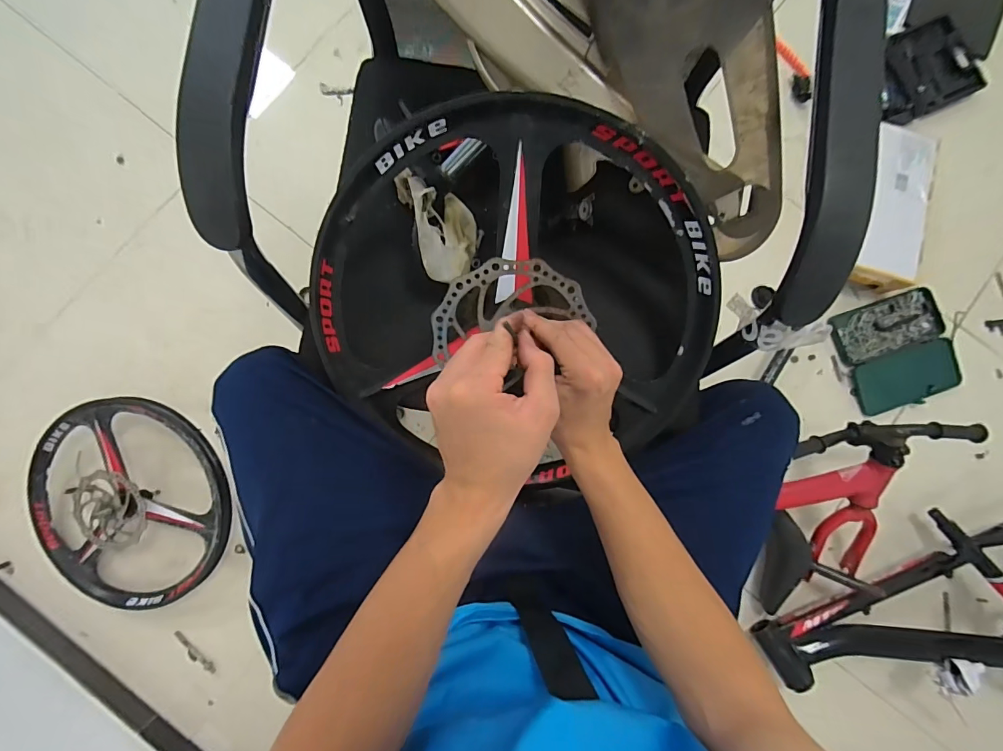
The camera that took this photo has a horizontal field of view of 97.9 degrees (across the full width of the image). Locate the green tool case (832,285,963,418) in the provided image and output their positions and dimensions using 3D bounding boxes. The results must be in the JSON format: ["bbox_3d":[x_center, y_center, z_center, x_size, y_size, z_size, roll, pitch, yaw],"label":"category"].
[{"bbox_3d":[0.898,-0.055,0.992,0.245,0.044,0.239,-18,85,-4],"label":"green tool case"}]

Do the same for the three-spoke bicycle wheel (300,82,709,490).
[{"bbox_3d":[0.020,-0.057,0.435,0.408,0.055,0.376,0,113,1],"label":"three-spoke bicycle wheel"}]

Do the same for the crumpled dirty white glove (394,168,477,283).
[{"bbox_3d":[-0.059,-0.161,0.480,0.073,0.100,0.113,-18,85,-4],"label":"crumpled dirty white glove"}]

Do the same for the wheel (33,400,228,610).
[{"bbox_3d":[-0.717,0.249,0.851,0.404,0.092,0.397,0,84,-2],"label":"wheel"}]

